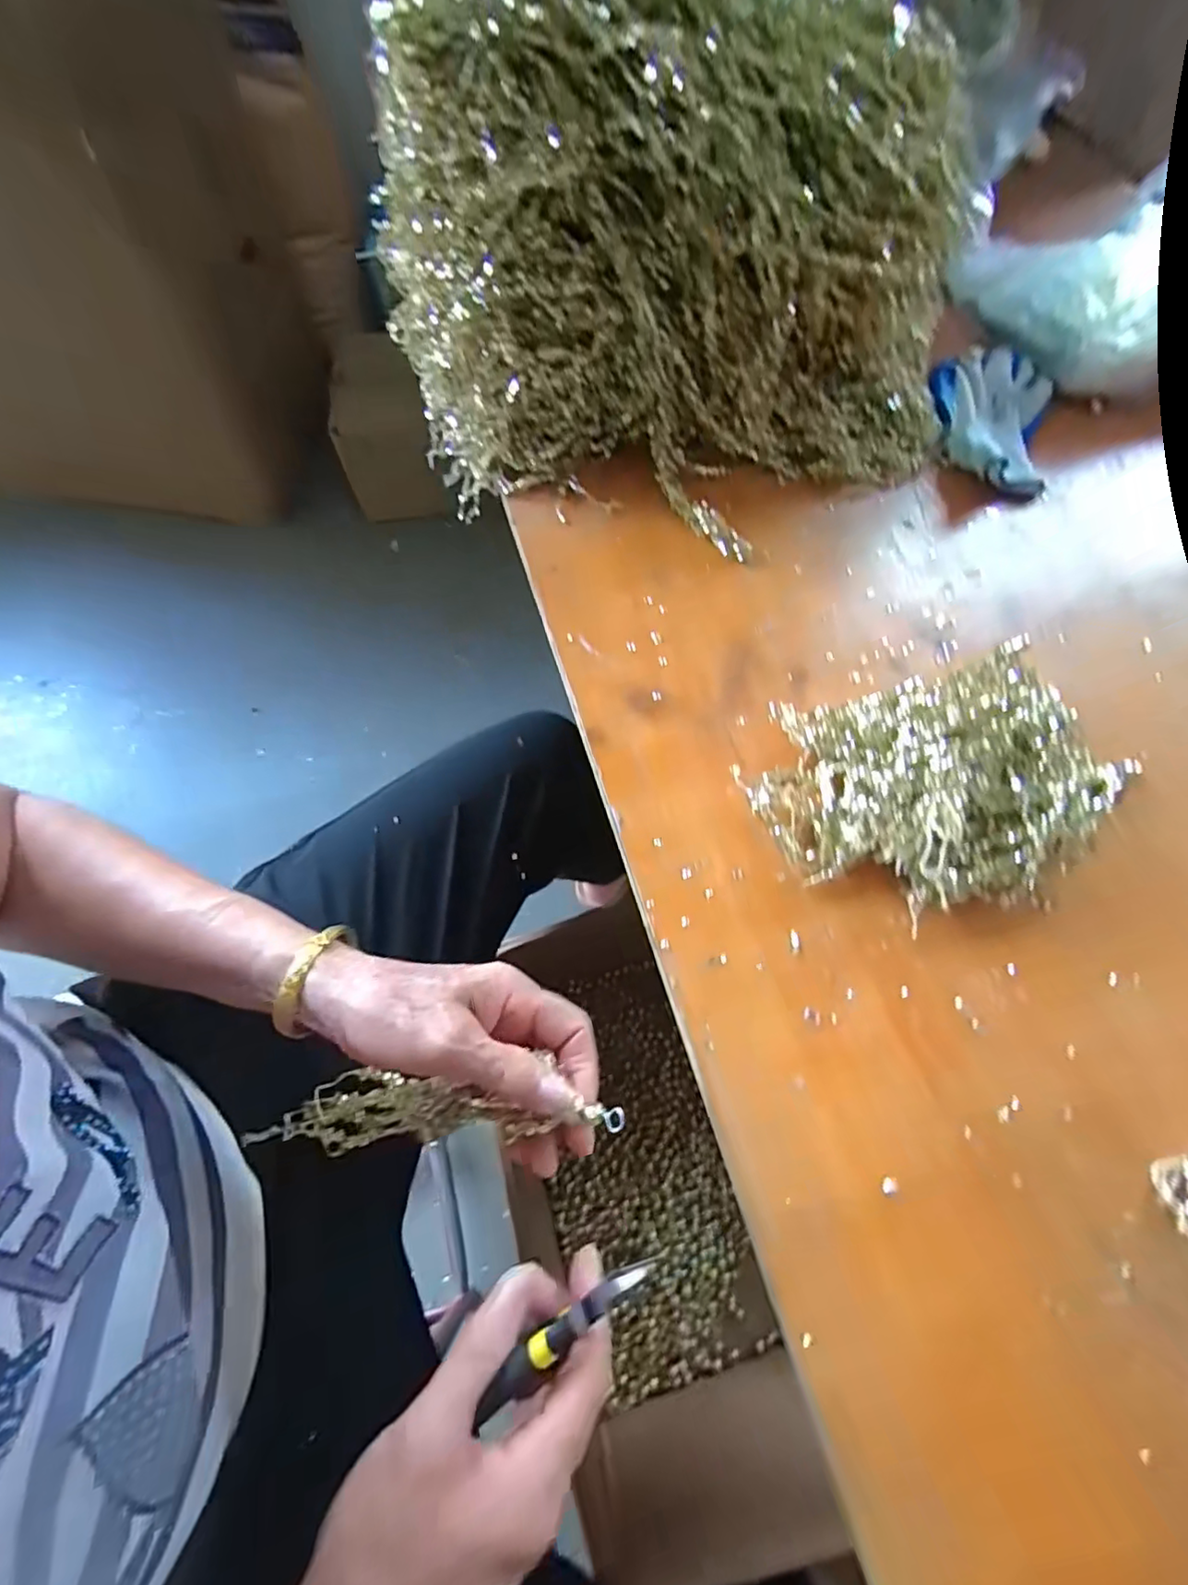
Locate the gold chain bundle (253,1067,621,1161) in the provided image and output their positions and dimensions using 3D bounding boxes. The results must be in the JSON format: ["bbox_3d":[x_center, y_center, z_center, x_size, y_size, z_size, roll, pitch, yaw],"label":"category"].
[{"bbox_3d":[-0.091,0.162,0.311,0.229,0.048,0.038,-21,58,34],"label":"gold chain bundle"}]

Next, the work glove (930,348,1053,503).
[{"bbox_3d":[0.339,-0.325,0.528,0.097,0.033,0.173,14,64,6],"label":"work glove"}]

